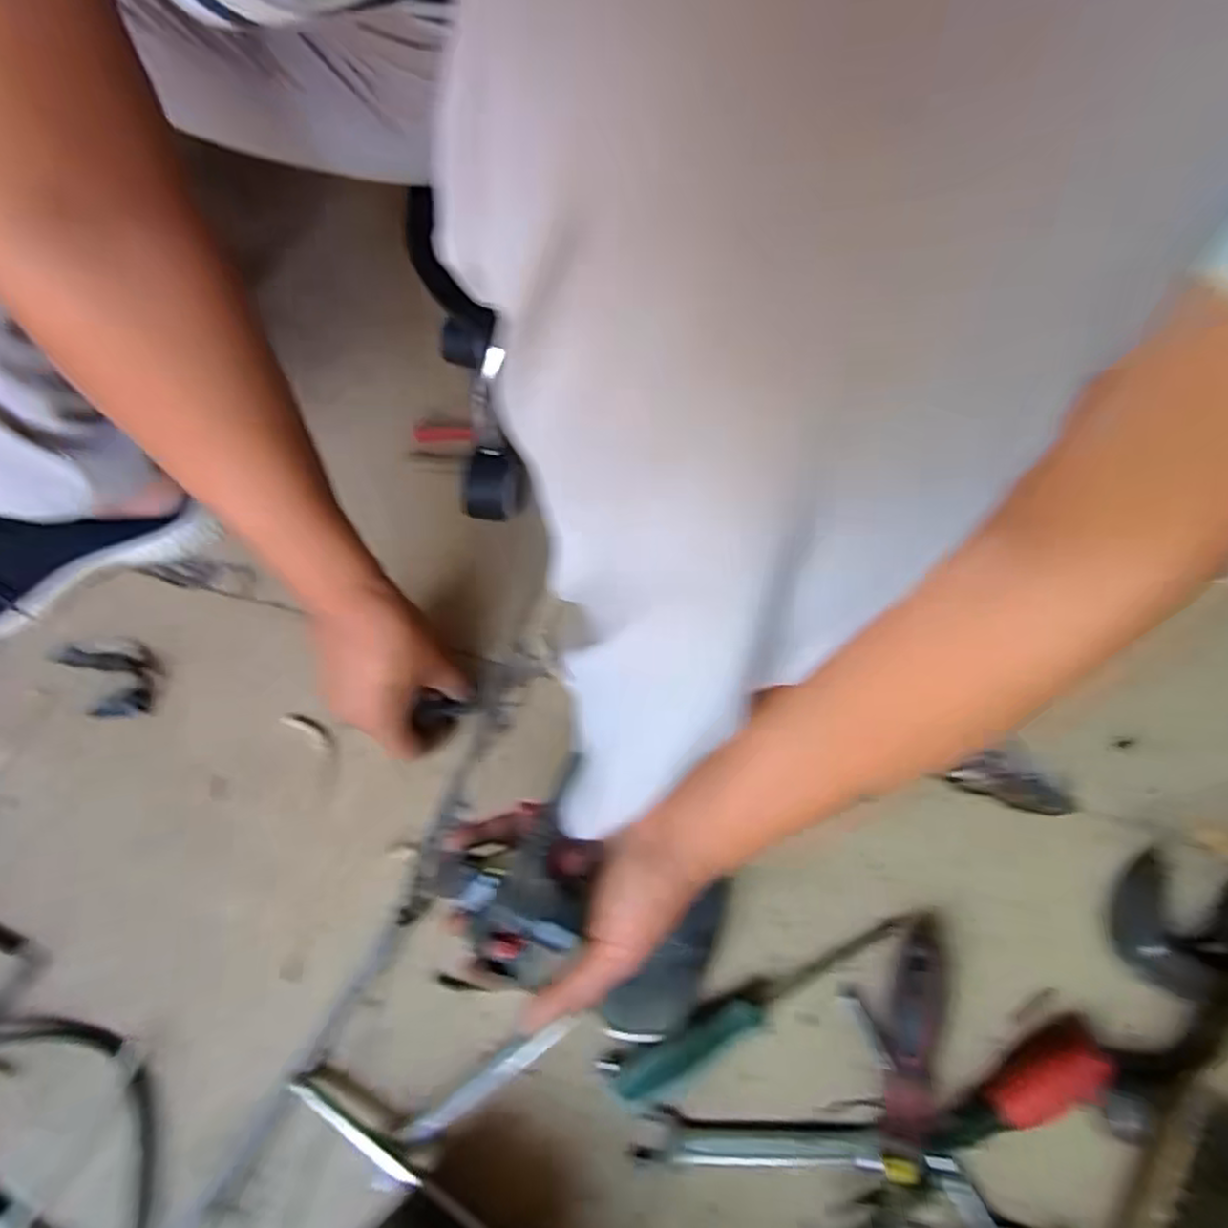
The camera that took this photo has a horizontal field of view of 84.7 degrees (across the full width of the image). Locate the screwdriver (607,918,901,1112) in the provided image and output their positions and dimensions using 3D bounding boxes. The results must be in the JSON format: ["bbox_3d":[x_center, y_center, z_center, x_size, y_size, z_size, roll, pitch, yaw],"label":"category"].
[{"bbox_3d":[0.086,0.227,0.387,0.193,0.022,0.028,-24,63,-10],"label":"screwdriver"}]

